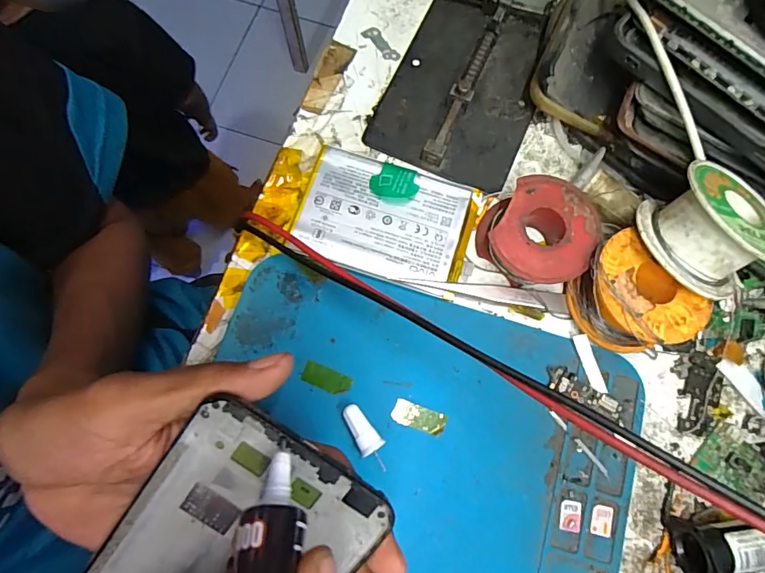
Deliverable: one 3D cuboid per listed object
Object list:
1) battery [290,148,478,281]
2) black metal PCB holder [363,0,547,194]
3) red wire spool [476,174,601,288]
[{"bbox_3d":[0.002,-0.034,0.232,0.083,0.005,0.059,17,75,2],"label":"battery"},{"bbox_3d":[0.046,-0.113,0.254,0.078,0.013,0.115,22,76,4],"label":"black metal PCB holder"},{"bbox_3d":[0.075,-0.025,0.224,0.051,0.022,0.051,0,75,-2],"label":"red wire spool"}]

